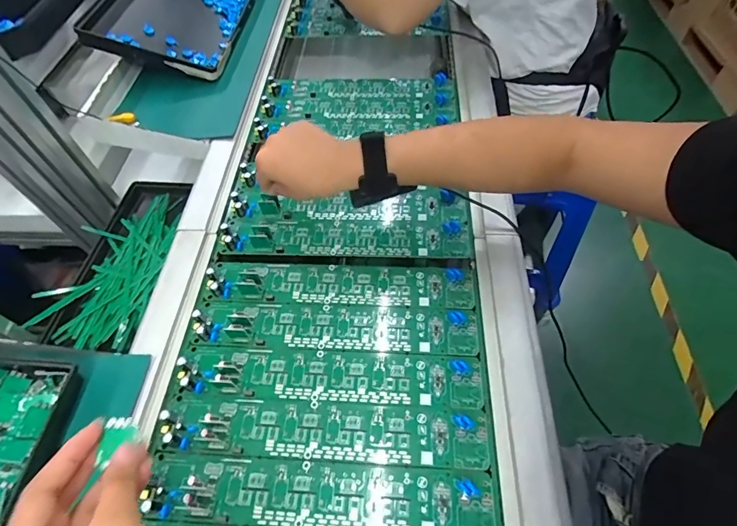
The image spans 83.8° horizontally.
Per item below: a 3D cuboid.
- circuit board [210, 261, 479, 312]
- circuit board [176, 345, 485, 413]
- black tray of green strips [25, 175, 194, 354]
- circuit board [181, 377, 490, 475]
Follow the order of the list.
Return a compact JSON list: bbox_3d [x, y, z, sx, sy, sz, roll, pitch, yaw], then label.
[{"bbox_3d":[-0.030,0.022,0.423,0.270,0.015,0.056,1,57,1],"label":"circuit board"},{"bbox_3d":[-0.035,0.102,0.372,0.270,0.013,0.049,3,57,3],"label":"circuit board"},{"bbox_3d":[-0.338,-0.006,0.570,0.146,0.038,0.278,4,59,7],"label":"black tray of green strips"},{"bbox_3d":[-0.038,0.142,0.349,0.271,0.015,0.048,3,57,3],"label":"circuit board"}]

